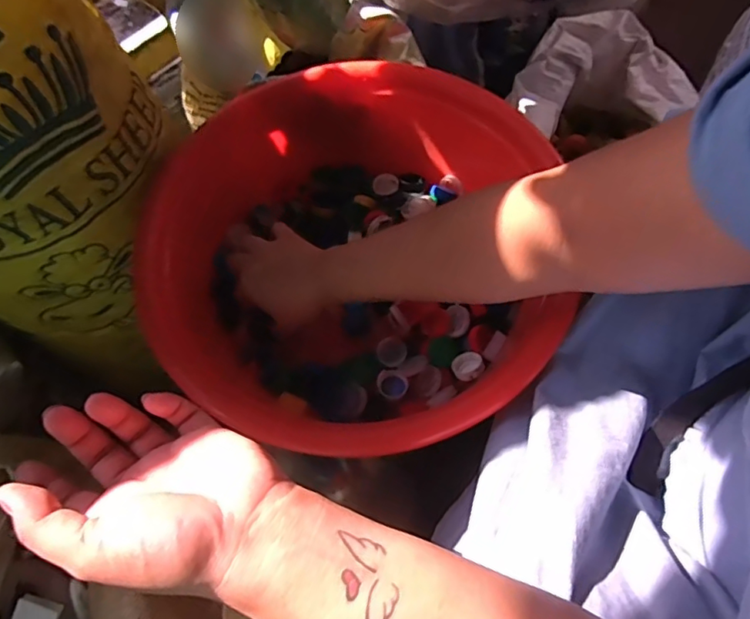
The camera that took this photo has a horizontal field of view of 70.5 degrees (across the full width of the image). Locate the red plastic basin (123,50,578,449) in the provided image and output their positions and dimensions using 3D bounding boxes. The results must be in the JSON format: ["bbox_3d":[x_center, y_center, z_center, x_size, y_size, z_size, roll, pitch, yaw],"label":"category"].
[{"bbox_3d":[-0.018,-0.047,0.529,0.370,0.134,0.377,-1,67,1],"label":"red plastic basin"}]

